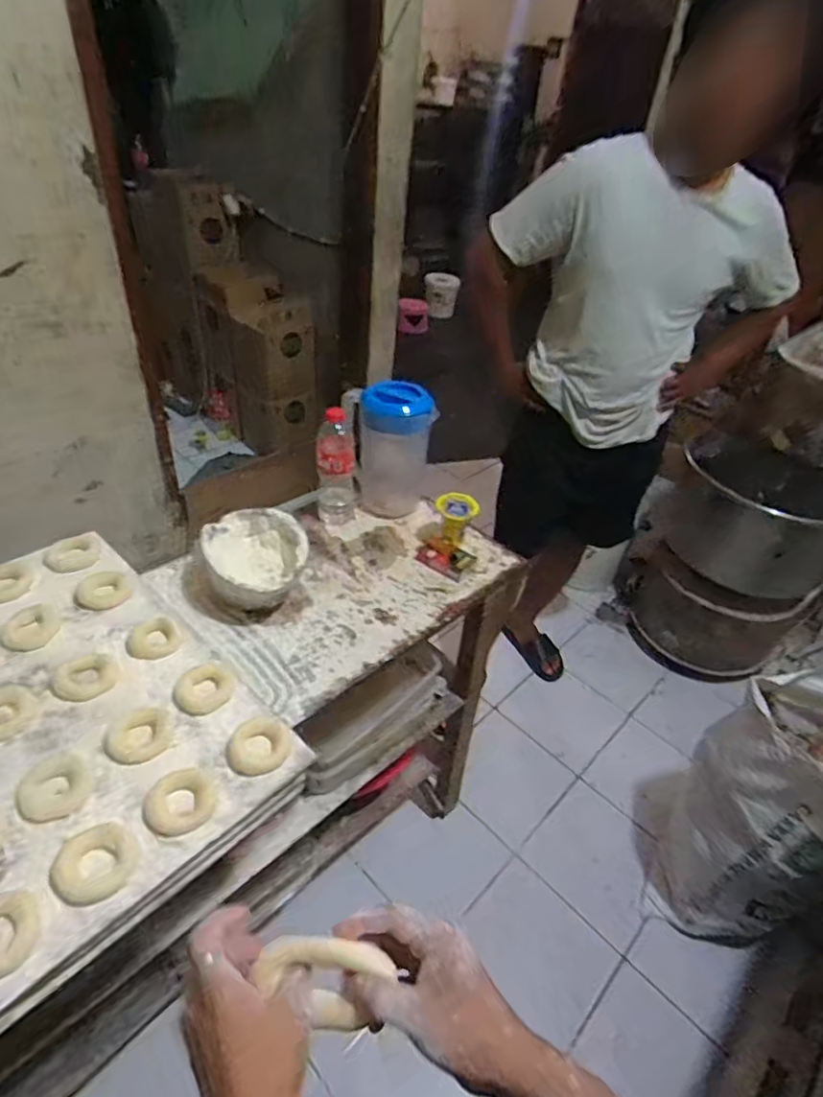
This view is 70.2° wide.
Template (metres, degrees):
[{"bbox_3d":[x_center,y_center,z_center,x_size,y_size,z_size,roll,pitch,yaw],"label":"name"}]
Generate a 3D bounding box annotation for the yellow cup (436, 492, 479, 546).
[{"bbox_3d":[0.080,-0.049,1.066,0.073,0.093,0.060,10,37,4],"label":"yellow cup"}]

